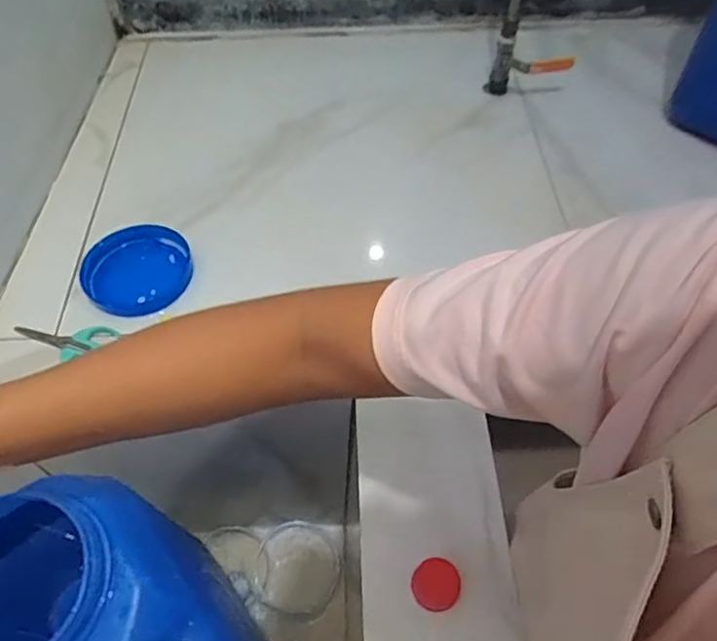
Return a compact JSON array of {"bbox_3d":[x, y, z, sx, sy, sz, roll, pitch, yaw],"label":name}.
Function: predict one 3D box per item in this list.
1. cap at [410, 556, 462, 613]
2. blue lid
[{"bbox_3d":[0.064,0.217,0.468,0.039,0.010,0.038,0,55,0],"label":"cap"},{"bbox_3d":[-0.251,-0.062,0.654,0.112,0.027,0.115,0,55,0],"label":"blue lid"}]

